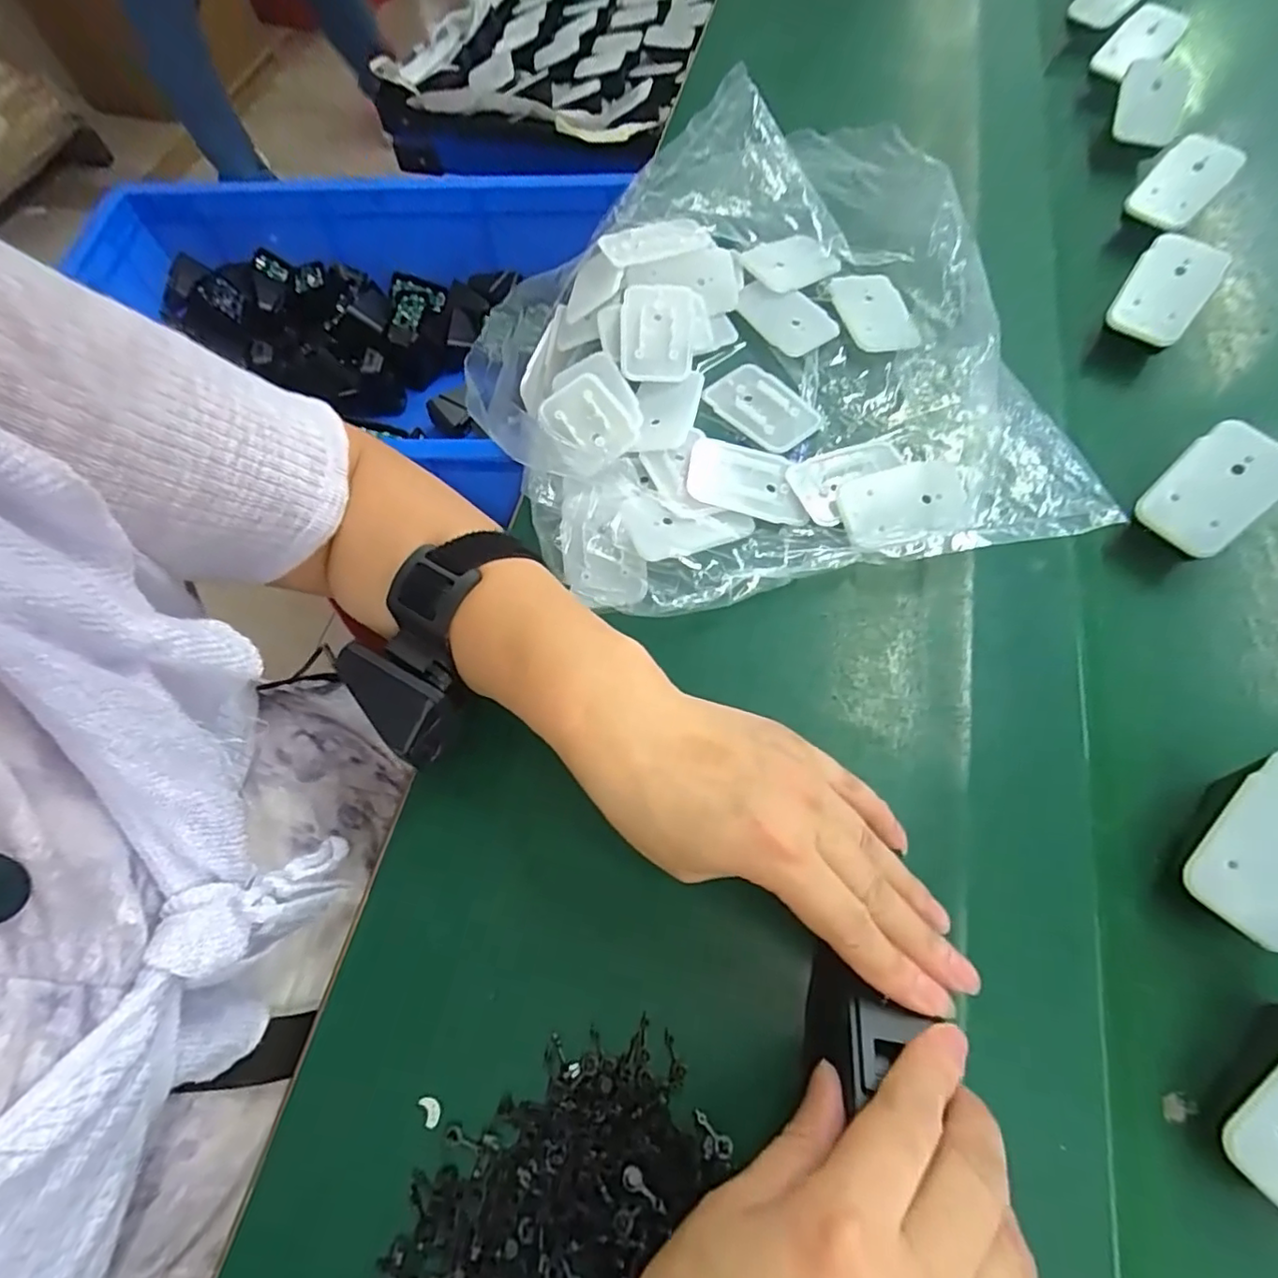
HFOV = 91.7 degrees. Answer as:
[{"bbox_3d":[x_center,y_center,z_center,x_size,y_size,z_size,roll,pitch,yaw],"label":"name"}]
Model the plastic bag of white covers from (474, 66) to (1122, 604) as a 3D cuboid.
[{"bbox_3d":[0.052,-0.175,0.330,0.290,0.110,0.292,-11,65,-2],"label":"plastic bag of white covers"}]

